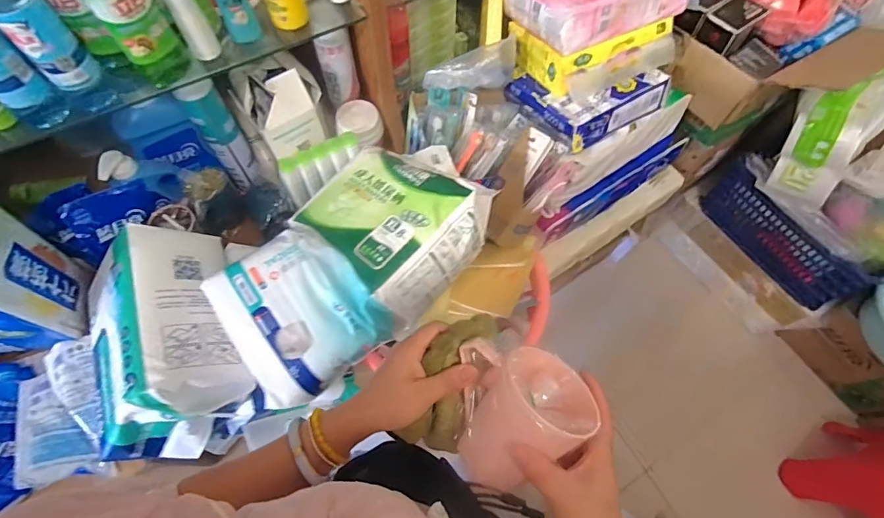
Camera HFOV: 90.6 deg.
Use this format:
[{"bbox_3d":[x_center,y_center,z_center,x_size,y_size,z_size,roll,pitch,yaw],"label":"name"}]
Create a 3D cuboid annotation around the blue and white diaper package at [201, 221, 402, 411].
[{"bbox_3d":[-0.239,0.080,0.689,0.223,0.094,0.245,-39,72,-17],"label":"blue and white diaper package"}]

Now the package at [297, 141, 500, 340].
[{"bbox_3d":[-0.083,-0.076,0.761,0.287,0.102,0.267,36,69,14],"label":"package"}]

